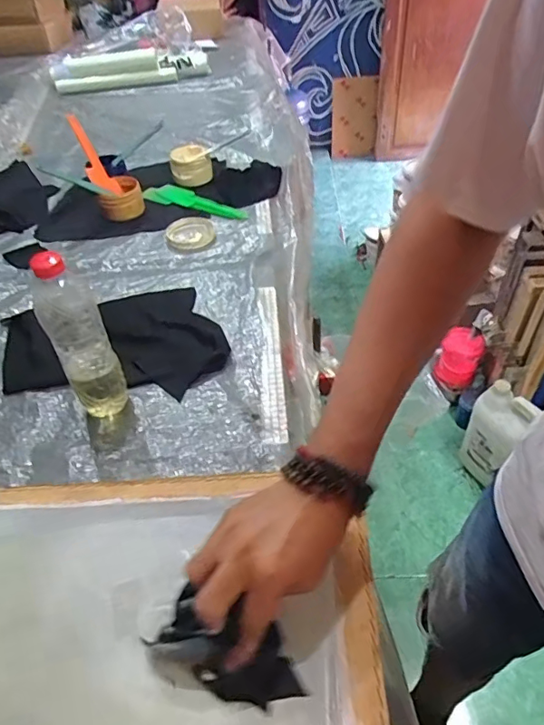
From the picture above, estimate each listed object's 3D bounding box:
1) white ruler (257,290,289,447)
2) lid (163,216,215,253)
[{"bbox_3d":[-0.003,-0.010,0.746,0.030,0.010,0.314,-5,44,0],"label":"white ruler"},{"bbox_3d":[-0.161,-0.253,1.004,0.094,0.019,0.104,-11,44,-6],"label":"lid"}]

